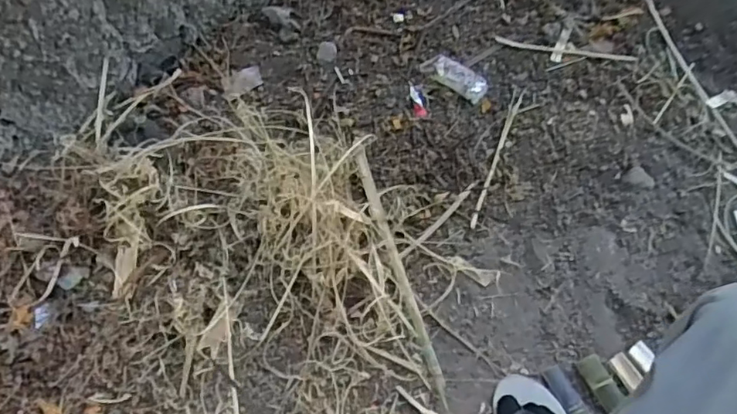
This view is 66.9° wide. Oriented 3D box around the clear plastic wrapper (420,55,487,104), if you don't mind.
[{"bbox_3d":[0.170,-0.255,1.092,0.130,0.012,0.063,33,63,9],"label":"clear plastic wrapper"}]

